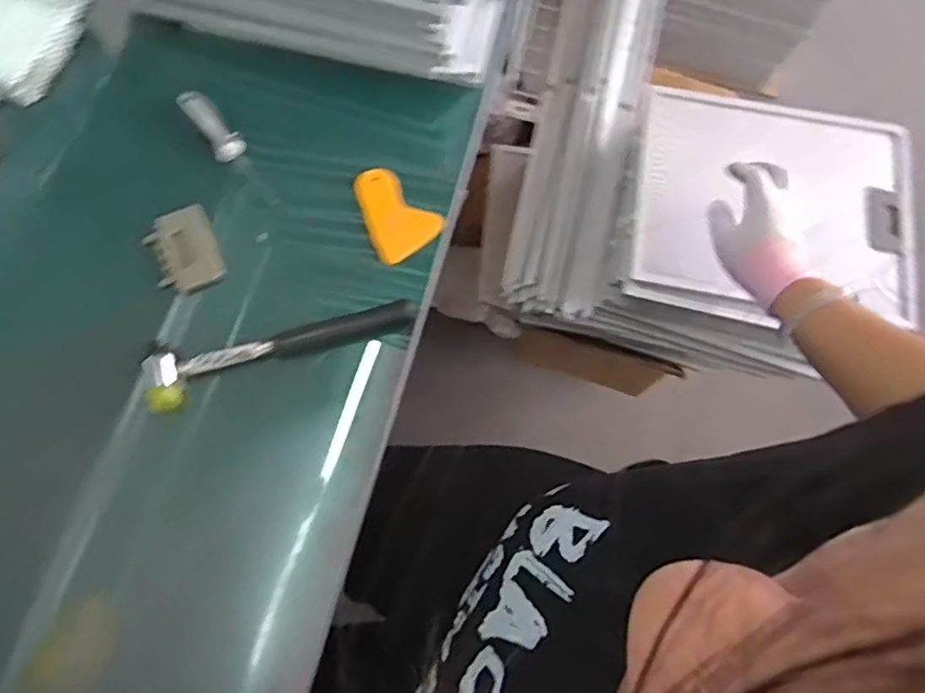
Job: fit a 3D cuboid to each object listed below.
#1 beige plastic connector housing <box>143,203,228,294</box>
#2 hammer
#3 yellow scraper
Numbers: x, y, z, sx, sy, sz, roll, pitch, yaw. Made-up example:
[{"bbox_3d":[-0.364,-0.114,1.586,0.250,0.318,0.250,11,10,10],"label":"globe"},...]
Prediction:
[{"bbox_3d":[-0.273,-0.093,0.611,0.062,0.015,0.089,-25,74,-10],"label":"beige plastic connector housing"},{"bbox_3d":[-0.168,-0.008,0.580,0.246,0.029,0.067,-18,73,-8],"label":"hammer"},{"bbox_3d":[-0.073,-0.139,0.635,0.073,0.011,0.102,-36,76,-13],"label":"yellow scraper"}]

